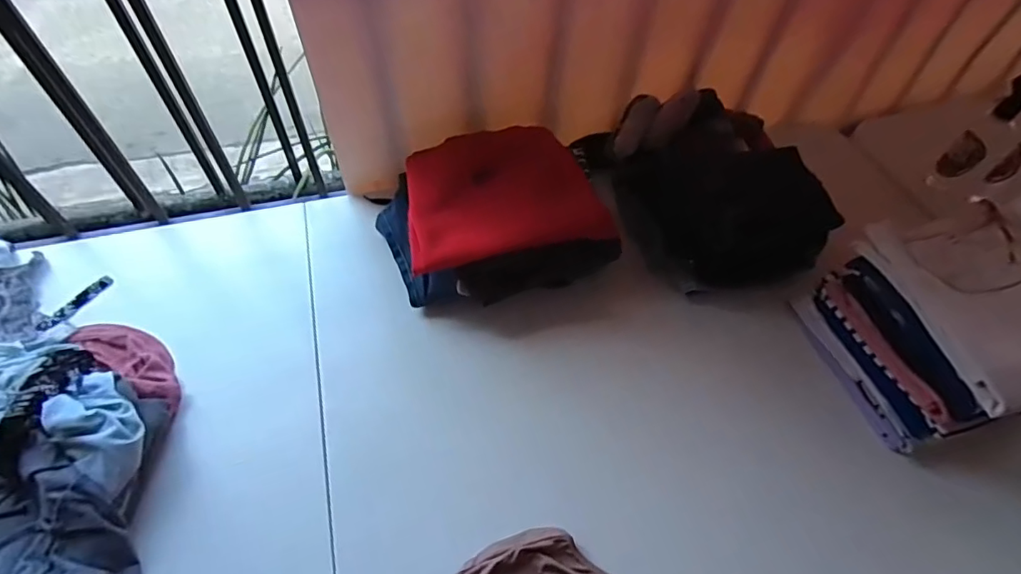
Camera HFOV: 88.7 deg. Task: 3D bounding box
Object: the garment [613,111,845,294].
[{"bbox_3d":[0.280,-0.117,0.703,0.235,0.099,0.234,-14,56,-12],"label":"garment"}]

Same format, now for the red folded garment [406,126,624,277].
[{"bbox_3d":[-0.012,-0.125,0.668,0.240,0.024,0.191,-11,56,-10],"label":"red folded garment"}]

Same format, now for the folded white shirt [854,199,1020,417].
[{"bbox_3d":[0.518,0.005,0.539,0.217,0.027,0.214,-12,56,-10],"label":"folded white shirt"}]

